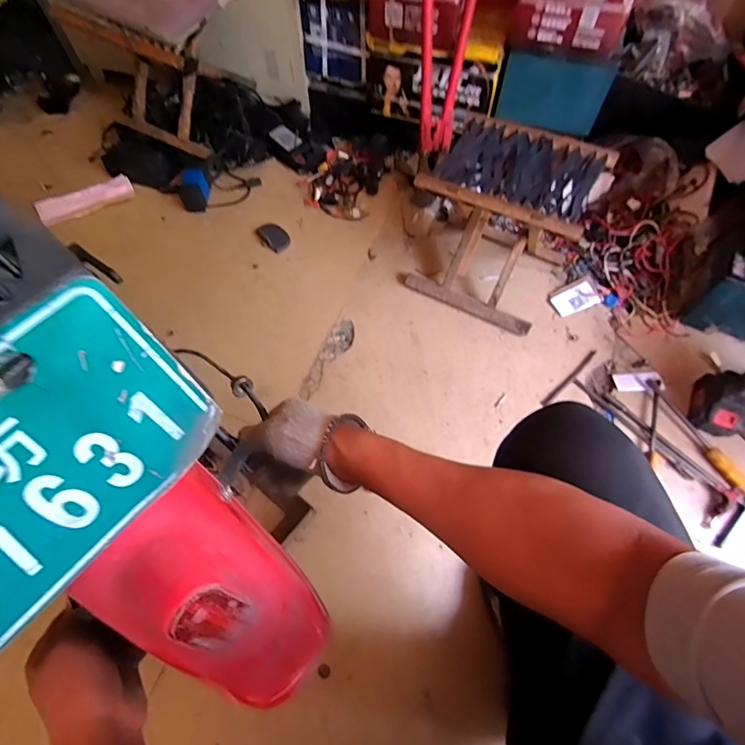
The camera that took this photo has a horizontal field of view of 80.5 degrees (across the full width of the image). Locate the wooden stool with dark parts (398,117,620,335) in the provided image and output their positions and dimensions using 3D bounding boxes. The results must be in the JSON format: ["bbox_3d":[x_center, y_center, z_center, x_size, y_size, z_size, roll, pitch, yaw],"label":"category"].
[{"bbox_3d":[0.261,-0.307,0.927,0.294,0.302,0.249,24,65,12],"label":"wooden stool with dark parts"}]

